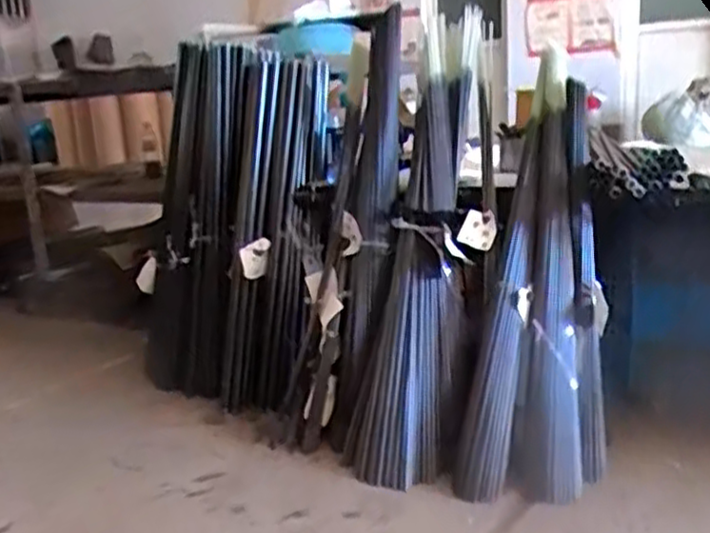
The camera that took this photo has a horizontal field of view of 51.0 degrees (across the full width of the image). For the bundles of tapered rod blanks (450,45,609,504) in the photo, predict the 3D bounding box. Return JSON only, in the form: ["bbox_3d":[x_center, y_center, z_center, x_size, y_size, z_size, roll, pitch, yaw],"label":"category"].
[{"bbox_3d":[0.385,0.013,1.515,0.253,0.908,0.155,4,-8,30],"label":"bundles of tapered rod blanks"}]

